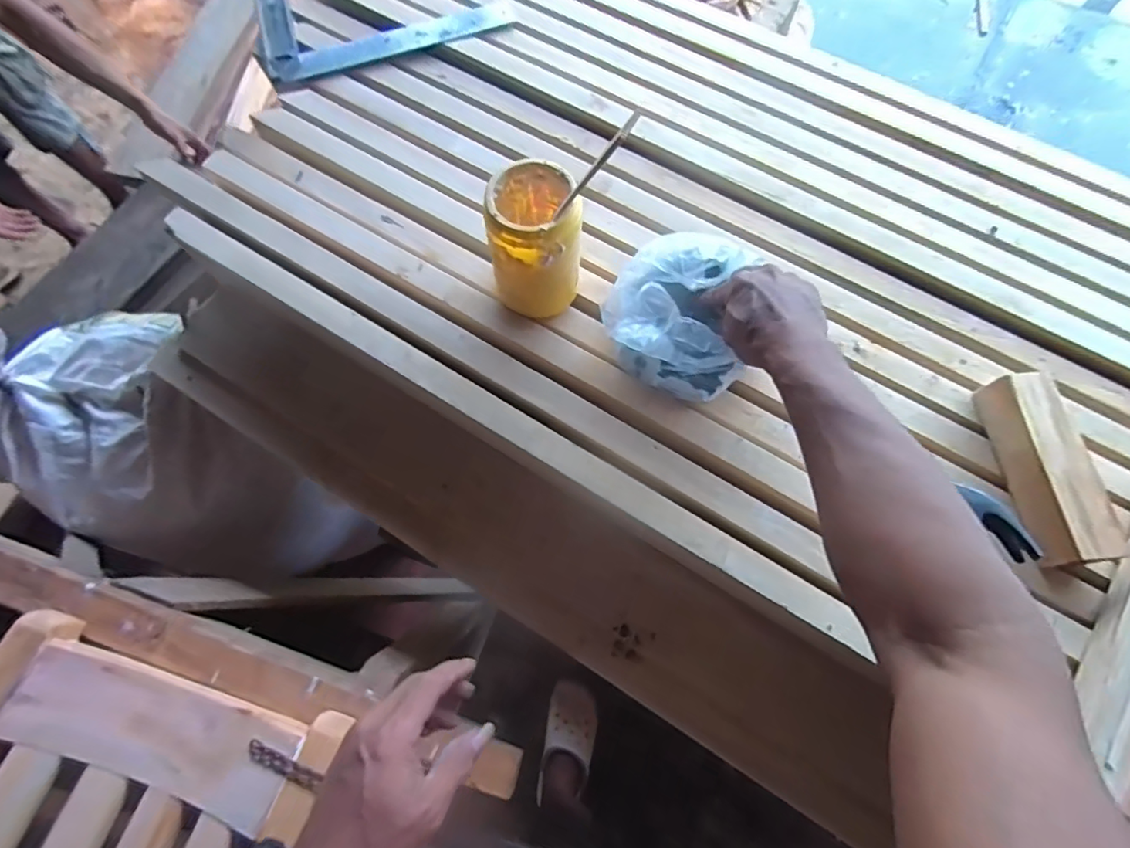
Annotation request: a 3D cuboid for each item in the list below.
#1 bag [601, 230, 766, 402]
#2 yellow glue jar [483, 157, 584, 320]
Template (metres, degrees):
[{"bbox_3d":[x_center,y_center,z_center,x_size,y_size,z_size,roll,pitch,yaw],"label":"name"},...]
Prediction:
[{"bbox_3d":[0.127,-0.120,0.559,0.147,0.095,0.141,31,72,9],"label":"bag"},{"bbox_3d":[-0.033,-0.185,0.561,0.093,0.129,0.097,-1,70,-2],"label":"yellow glue jar"}]

